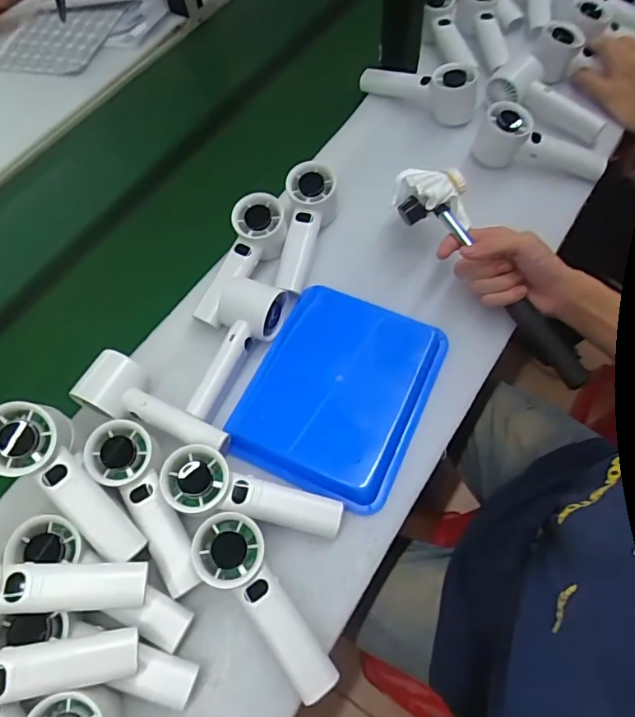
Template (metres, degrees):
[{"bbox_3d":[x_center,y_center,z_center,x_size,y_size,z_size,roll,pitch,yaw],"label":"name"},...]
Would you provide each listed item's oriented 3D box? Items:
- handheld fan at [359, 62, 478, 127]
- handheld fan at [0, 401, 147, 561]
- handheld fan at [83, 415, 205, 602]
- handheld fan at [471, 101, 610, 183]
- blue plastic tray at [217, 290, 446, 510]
[{"bbox_3d":[0.143,-0.378,0.693,0.163,0.072,0.057,33,69,18],"label":"handheld fan"},{"bbox_3d":[-0.213,0.105,0.438,0.059,0.063,0.161,-42,99,-17],"label":"handheld fan"},{"bbox_3d":[-0.144,0.123,0.445,0.058,0.042,0.155,-36,66,-15],"label":"handheld fan"},{"bbox_3d":[0.283,-0.267,0.653,0.165,0.056,0.055,17,64,-5],"label":"handheld fan"},{"bbox_3d":[0.024,0.029,0.524,0.166,0.028,0.211,22,66,14],"label":"blue plastic tray"}]

